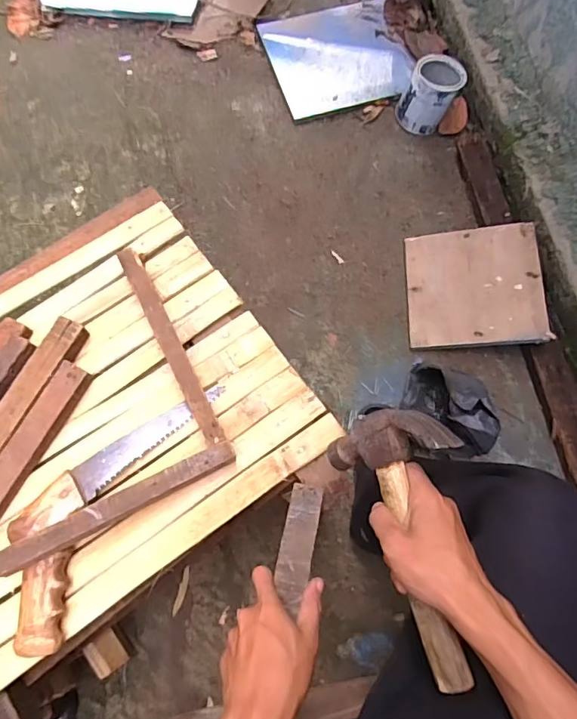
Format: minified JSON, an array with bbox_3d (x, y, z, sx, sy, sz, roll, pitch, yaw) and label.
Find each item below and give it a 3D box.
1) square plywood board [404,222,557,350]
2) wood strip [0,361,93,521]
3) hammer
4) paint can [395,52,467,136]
[{"bbox_3d":[0.363,-0.146,0.969,0.248,0.021,0.247,-6,73,18],"label":"square plywood board"},{"bbox_3d":[-0.286,0.116,0.507,0.033,0.020,0.248,25,73,8],"label":"wood strip"},{"bbox_3d":[0.111,0.135,0.396,0.023,0.115,0.215,7,46,-42],"label":"hammer"},{"bbox_3d":[0.320,-0.600,1.118,0.120,0.131,0.116,0,71,0],"label":"paint can"}]

